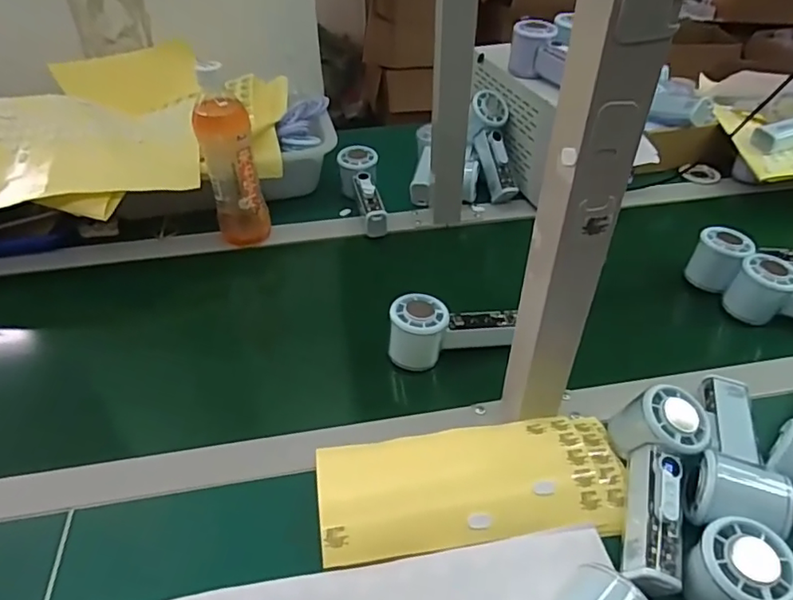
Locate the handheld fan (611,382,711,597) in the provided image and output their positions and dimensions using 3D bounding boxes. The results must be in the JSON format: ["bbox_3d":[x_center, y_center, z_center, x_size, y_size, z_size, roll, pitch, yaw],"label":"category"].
[{"bbox_3d":[0.202,0.139,0.426,0.057,0.058,0.147,20,60,3],"label":"handheld fan"}]

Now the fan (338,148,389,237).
[{"bbox_3d":[-0.043,-0.150,0.755,0.055,0.057,0.153,-12,61,-9],"label":"fan"}]

